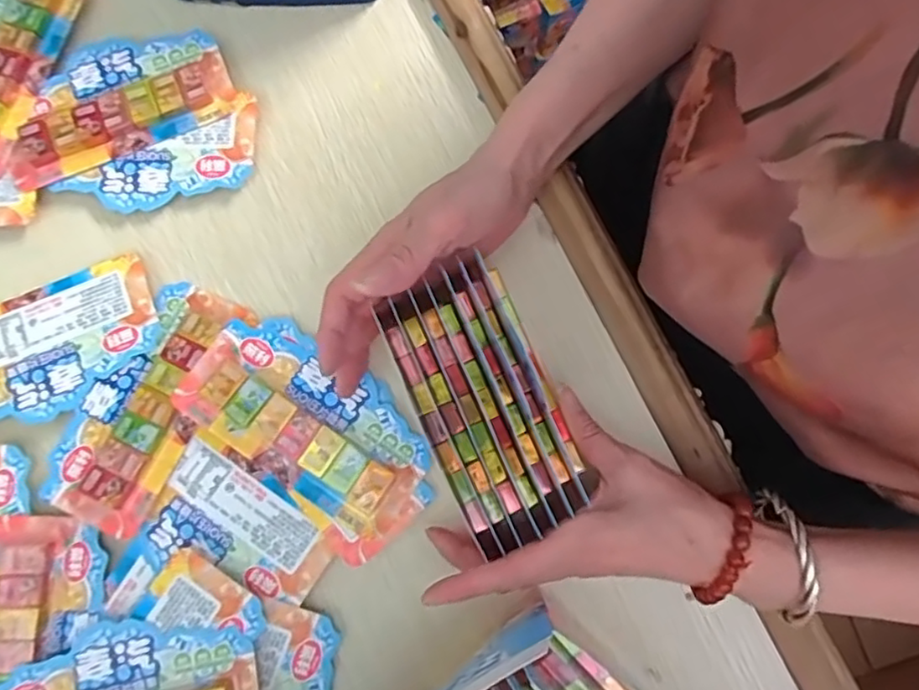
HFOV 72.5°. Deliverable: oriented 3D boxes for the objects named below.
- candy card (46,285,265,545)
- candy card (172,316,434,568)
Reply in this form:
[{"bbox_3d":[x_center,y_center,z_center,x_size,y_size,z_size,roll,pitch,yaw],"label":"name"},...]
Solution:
[{"bbox_3d":[-0.183,0.032,0.365,0.068,0.012,0.145,28,81,5],"label":"candy card"},{"bbox_3d":[-0.086,0.047,0.360,0.153,0.014,0.083,39,83,7],"label":"candy card"}]

